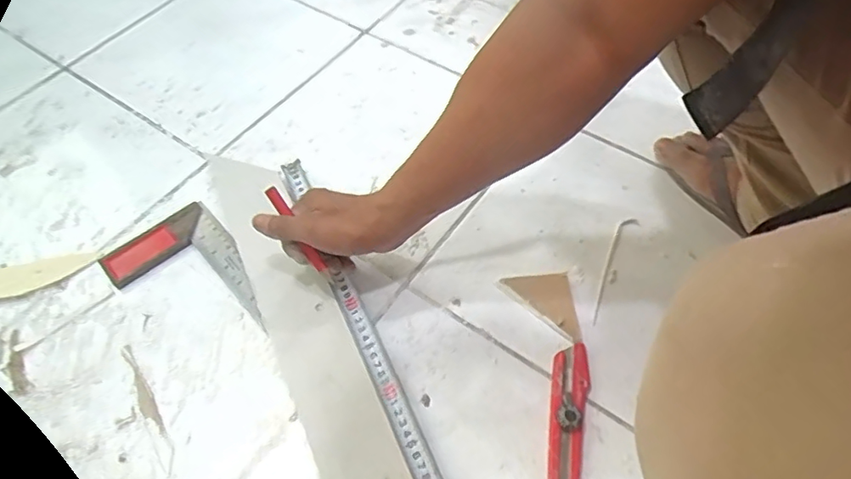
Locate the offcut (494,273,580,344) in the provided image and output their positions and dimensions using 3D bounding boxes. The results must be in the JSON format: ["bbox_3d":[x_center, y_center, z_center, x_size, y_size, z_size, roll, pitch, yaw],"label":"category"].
[{"bbox_3d":[0.111,0.067,0.558,0.069,0.009,0.073,-4,56,-1],"label":"offcut"}]

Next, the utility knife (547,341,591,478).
[{"bbox_3d":[0.125,0.173,0.492,0.032,0.022,0.175,8,57,7],"label":"utility knife"}]

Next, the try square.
[{"bbox_3d":[-0.250,0.040,0.595,0.120,0.015,0.176,-38,63,-21],"label":"try square"}]

